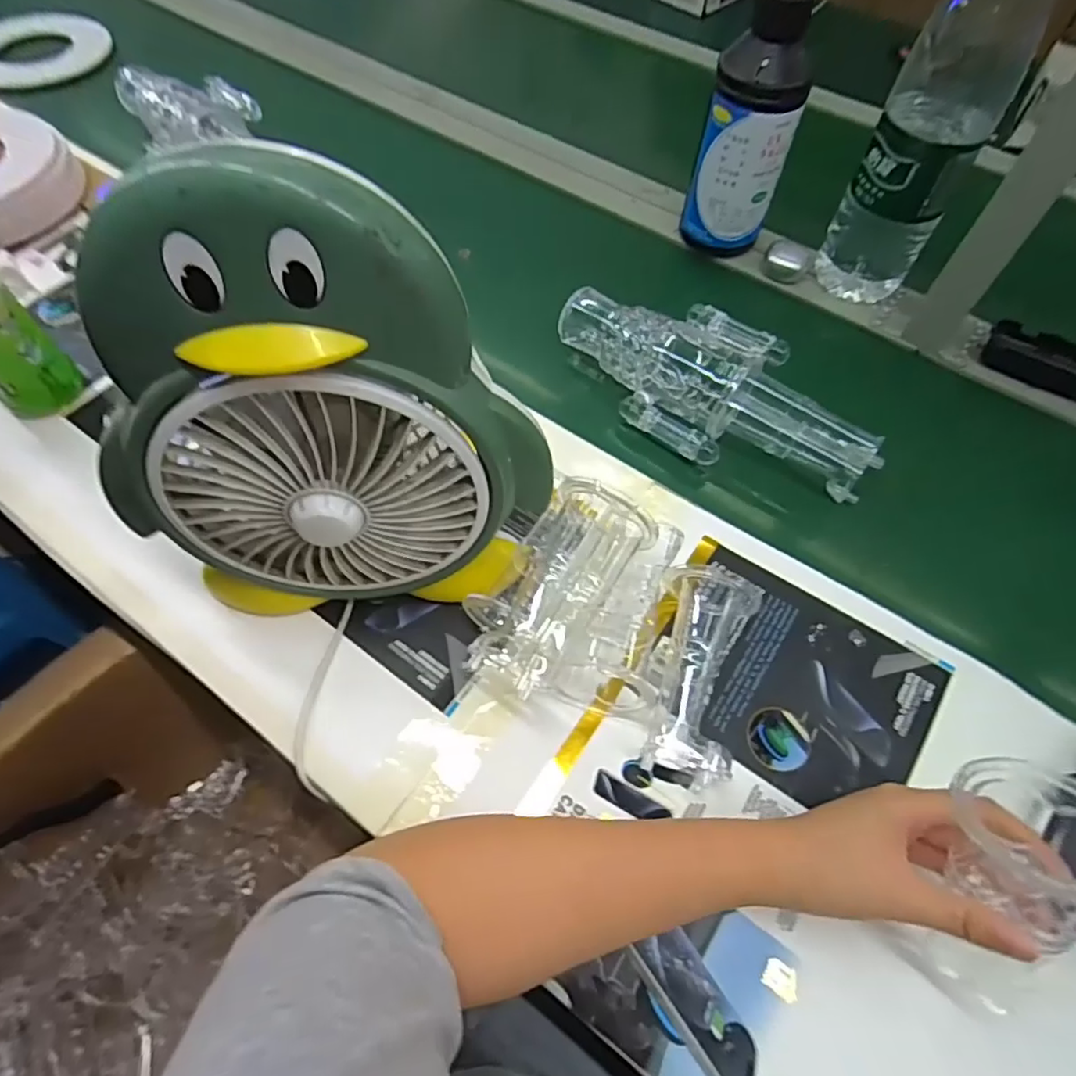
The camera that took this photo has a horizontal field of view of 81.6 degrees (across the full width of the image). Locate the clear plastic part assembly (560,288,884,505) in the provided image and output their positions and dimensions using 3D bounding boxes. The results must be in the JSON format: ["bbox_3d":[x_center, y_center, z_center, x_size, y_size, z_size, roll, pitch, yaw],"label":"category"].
[{"bbox_3d":[0.150,-0.135,0.550,0.295,0.052,0.121,39,67,18],"label":"clear plastic part assembly"}]

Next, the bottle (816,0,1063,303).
[{"bbox_3d":[0.344,-0.357,0.535,0.089,0.325,0.075,33,65,15],"label":"bottle"}]

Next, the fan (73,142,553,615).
[{"bbox_3d":[-0.119,-0.062,0.351,0.250,0.263,0.101,1,61,-1],"label":"fan"}]

